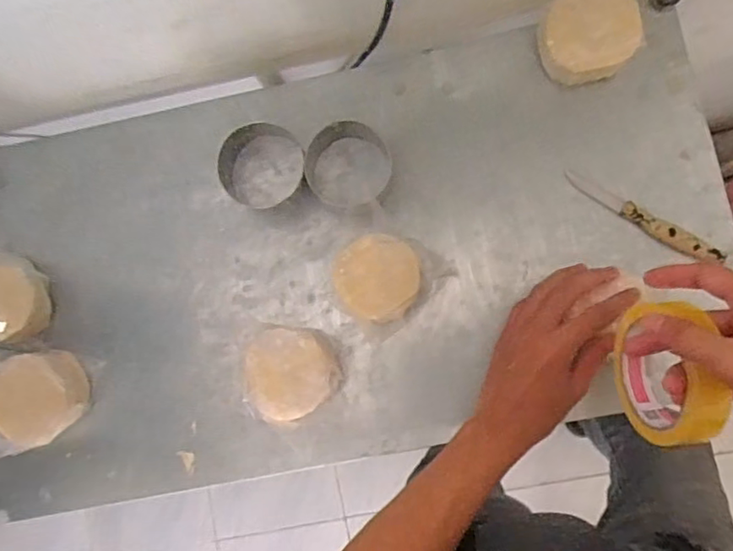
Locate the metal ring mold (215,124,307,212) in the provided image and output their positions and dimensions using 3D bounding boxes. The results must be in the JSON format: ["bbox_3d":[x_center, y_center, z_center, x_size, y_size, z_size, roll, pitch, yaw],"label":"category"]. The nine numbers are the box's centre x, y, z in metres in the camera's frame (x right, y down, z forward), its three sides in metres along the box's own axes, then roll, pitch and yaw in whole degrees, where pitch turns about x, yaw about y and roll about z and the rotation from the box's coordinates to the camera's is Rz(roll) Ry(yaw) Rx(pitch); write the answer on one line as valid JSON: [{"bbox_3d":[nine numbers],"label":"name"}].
[{"bbox_3d":[-0.102,-0.104,0.576,0.084,0.044,0.087,-27,82,5],"label":"metal ring mold"}]

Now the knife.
[{"bbox_3d":[0.257,-0.054,0.547,0.154,0.016,0.018,33,90,10],"label":"knife"}]

